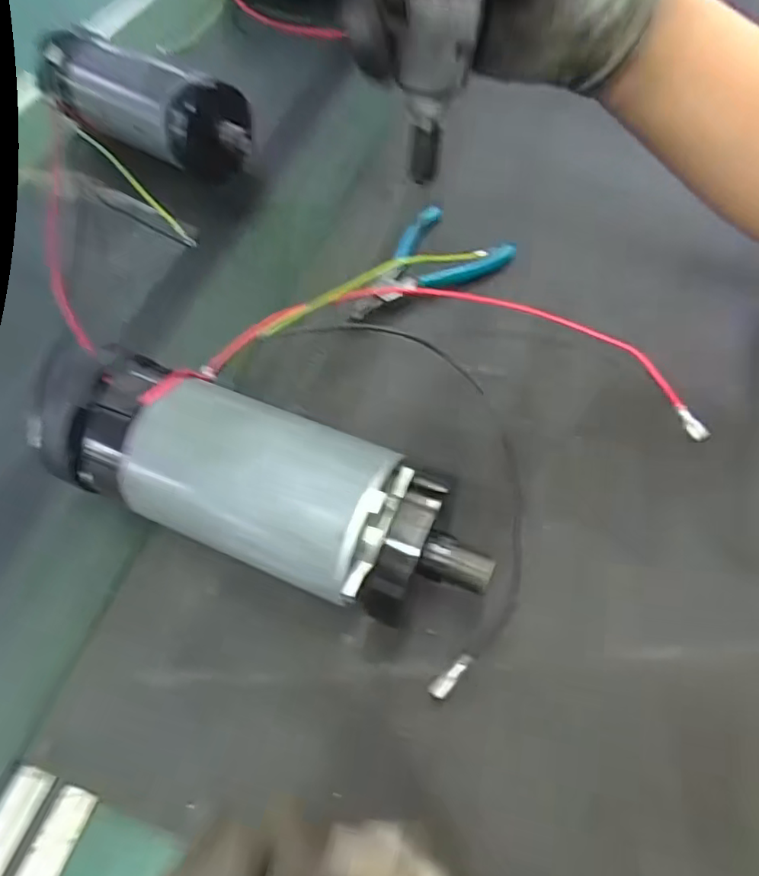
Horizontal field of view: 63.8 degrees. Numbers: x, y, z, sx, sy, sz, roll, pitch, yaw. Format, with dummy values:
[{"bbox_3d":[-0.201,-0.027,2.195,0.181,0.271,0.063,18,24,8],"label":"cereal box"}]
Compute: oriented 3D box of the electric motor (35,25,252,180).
[{"bbox_3d":[-0.225,-0.312,0.578,0.249,0.080,0.063,27,61,21],"label":"electric motor"}]

